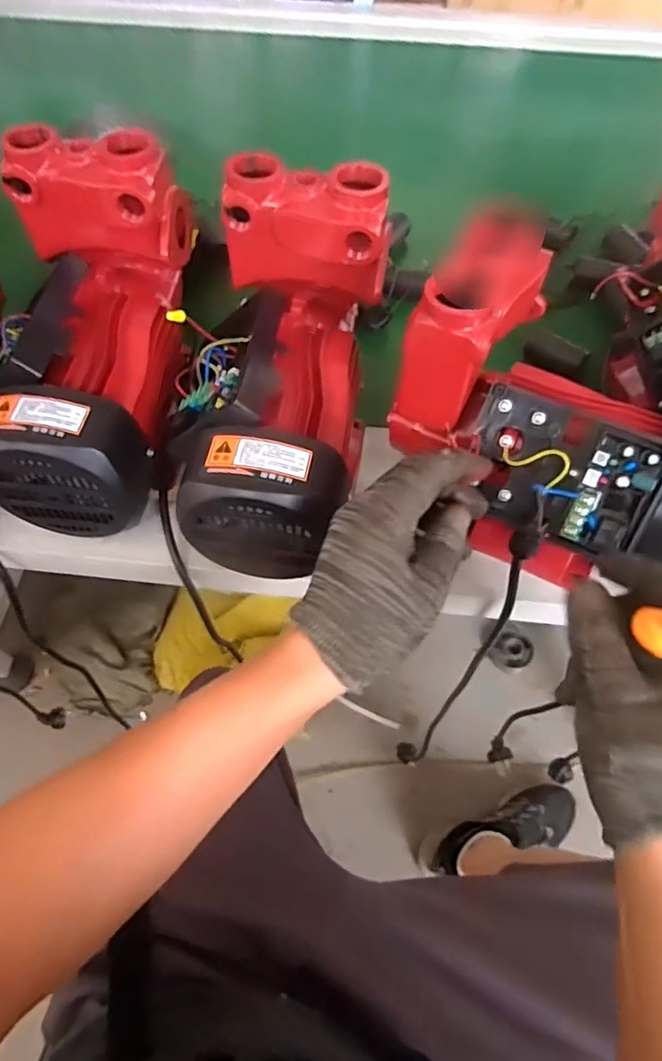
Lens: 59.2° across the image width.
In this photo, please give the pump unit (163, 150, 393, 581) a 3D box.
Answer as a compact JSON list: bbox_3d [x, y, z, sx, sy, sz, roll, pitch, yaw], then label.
[{"bbox_3d":[-0.042,-0.114,0.422,0.132,0.183,0.235,9,59,5],"label":"pump unit"}]

